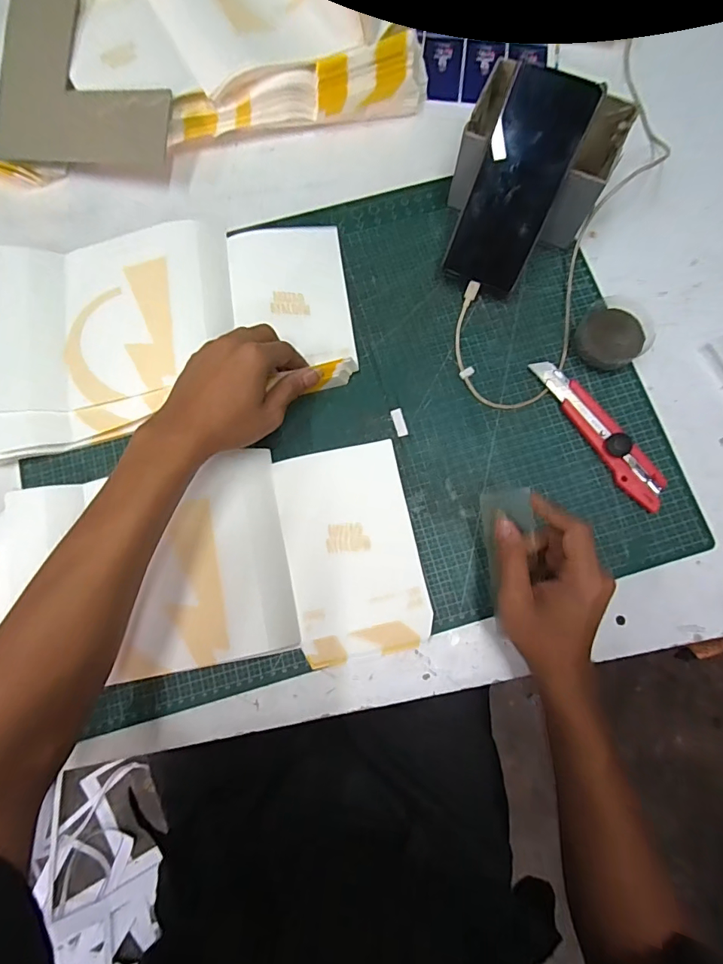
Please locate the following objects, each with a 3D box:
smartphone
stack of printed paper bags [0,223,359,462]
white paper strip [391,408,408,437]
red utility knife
[{"bbox_3d":[0.137,-0.261,0.396,0.072,0.159,0.016,23,33,4],"label":"smartphone"},{"bbox_3d":[-0.197,-0.154,0.433,0.364,0.027,0.204,-12,76,-2],"label":"stack of printed paper bags"},{"bbox_3d":[0.036,-0.057,0.423,0.011,0.004,0.028,-14,77,-2],"label":"white paper strip"},{"bbox_3d":[0.219,-0.048,0.410,0.028,0.017,0.165,-33,78,-7],"label":"red utility knife"}]

